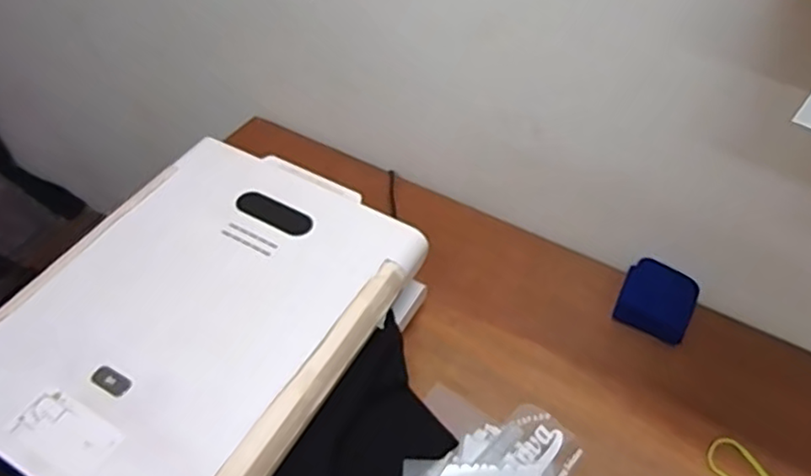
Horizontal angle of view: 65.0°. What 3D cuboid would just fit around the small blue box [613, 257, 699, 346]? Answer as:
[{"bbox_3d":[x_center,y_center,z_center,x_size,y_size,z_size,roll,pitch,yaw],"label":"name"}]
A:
[{"bbox_3d":[0.404,0.096,1.017,0.108,0.034,0.118,23,53,19],"label":"small blue box"}]

